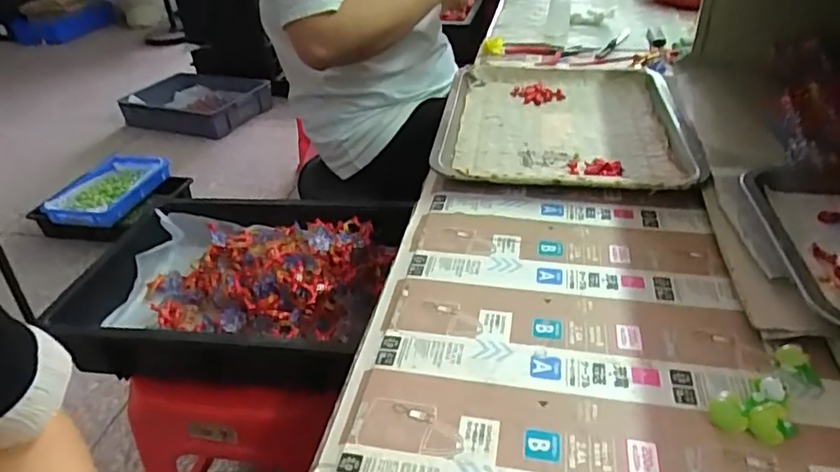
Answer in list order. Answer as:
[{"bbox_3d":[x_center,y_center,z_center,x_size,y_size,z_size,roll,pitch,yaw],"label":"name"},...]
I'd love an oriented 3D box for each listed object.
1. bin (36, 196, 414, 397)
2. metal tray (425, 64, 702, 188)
[{"bbox_3d":[-0.260,0.066,0.832,0.421,0.102,0.317,3,35,12],"label":"bin"},{"bbox_3d":[0.157,-0.135,0.658,0.257,0.029,0.314,1,34,9],"label":"metal tray"}]

